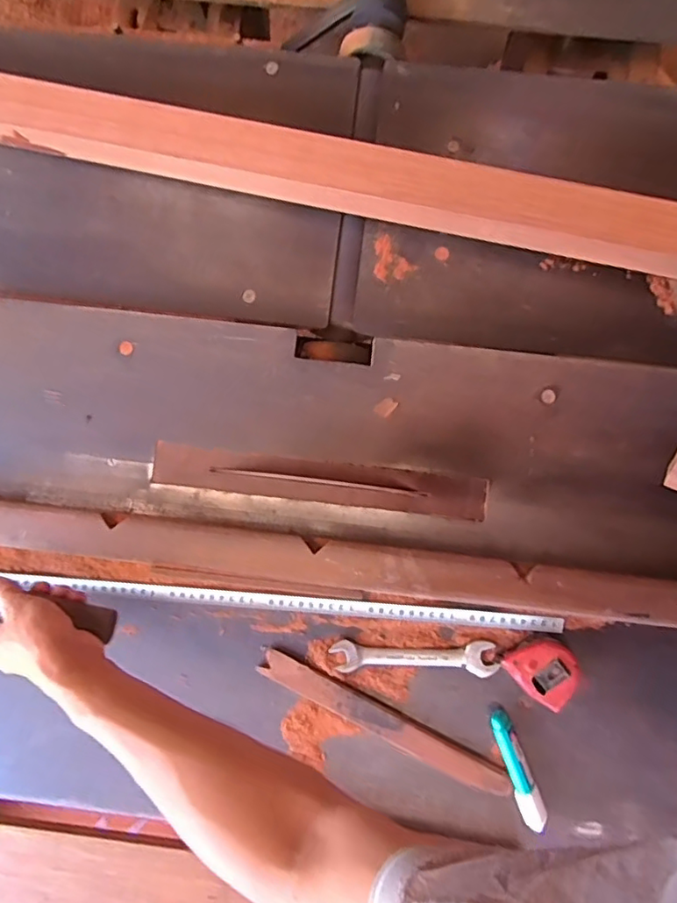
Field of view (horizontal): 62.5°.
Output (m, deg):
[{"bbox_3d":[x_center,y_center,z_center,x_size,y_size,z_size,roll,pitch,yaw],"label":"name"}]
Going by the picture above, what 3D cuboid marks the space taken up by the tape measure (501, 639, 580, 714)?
[{"bbox_3d":[0.194,0.207,0.535,0.063,0.027,0.054,38,85,3],"label":"tape measure"}]

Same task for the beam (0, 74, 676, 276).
[{"bbox_3d":[0.008,-0.291,0.594,1.201,0.074,0.061,13,84,1],"label":"beam"}]

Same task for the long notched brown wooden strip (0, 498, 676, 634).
[{"bbox_3d":[-0.034,0.111,0.541,0.828,0.046,0.054,8,84,0],"label":"long notched brown wooden strip"}]

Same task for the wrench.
[{"bbox_3d":[0.075,0.202,0.550,0.159,0.004,0.031,1,84,0],"label":"wrench"}]

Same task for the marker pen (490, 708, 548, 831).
[{"bbox_3d":[0.171,0.303,0.530,0.022,0.018,0.107,-20,85,-2],"label":"marker pen"}]

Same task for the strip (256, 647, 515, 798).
[{"bbox_3d":[0.044,0.263,0.540,0.257,0.005,0.029,27,84,2],"label":"strip"}]

